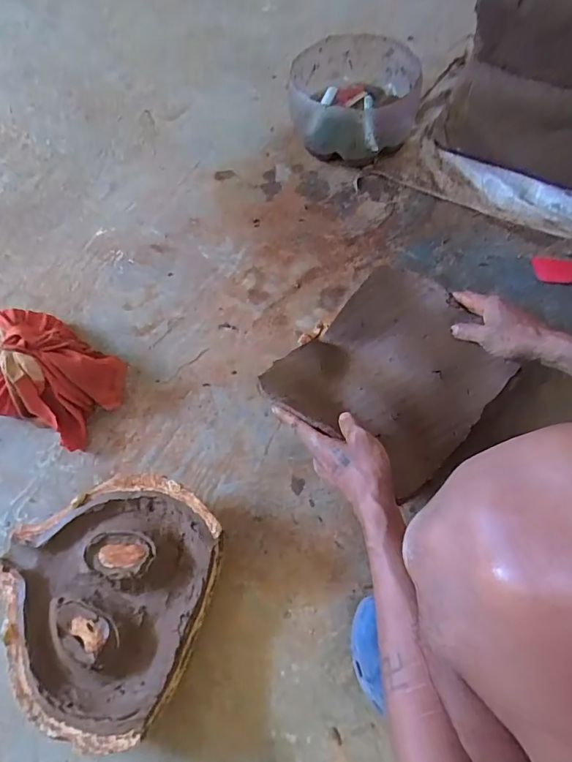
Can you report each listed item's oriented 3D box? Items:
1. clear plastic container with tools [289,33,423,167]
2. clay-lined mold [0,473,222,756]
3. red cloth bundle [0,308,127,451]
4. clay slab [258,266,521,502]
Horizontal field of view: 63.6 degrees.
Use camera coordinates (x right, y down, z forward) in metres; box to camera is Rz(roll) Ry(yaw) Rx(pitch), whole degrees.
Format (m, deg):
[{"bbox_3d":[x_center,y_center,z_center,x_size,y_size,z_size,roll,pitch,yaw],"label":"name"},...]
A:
[{"bbox_3d":[0.129,-0.530,0.891,0.232,0.141,0.233,-1,63,2],"label":"clear plastic container with tools"},{"bbox_3d":[-0.228,0.253,0.568,0.254,0.070,0.276,17,65,11],"label":"clay-lined mold"},{"bbox_3d":[-0.373,-0.017,0.700,0.235,0.095,0.171,28,68,16],"label":"red cloth bundle"},{"bbox_3d":[0.145,-0.010,0.625,0.241,0.055,0.277,42,77,17],"label":"clay slab"}]

